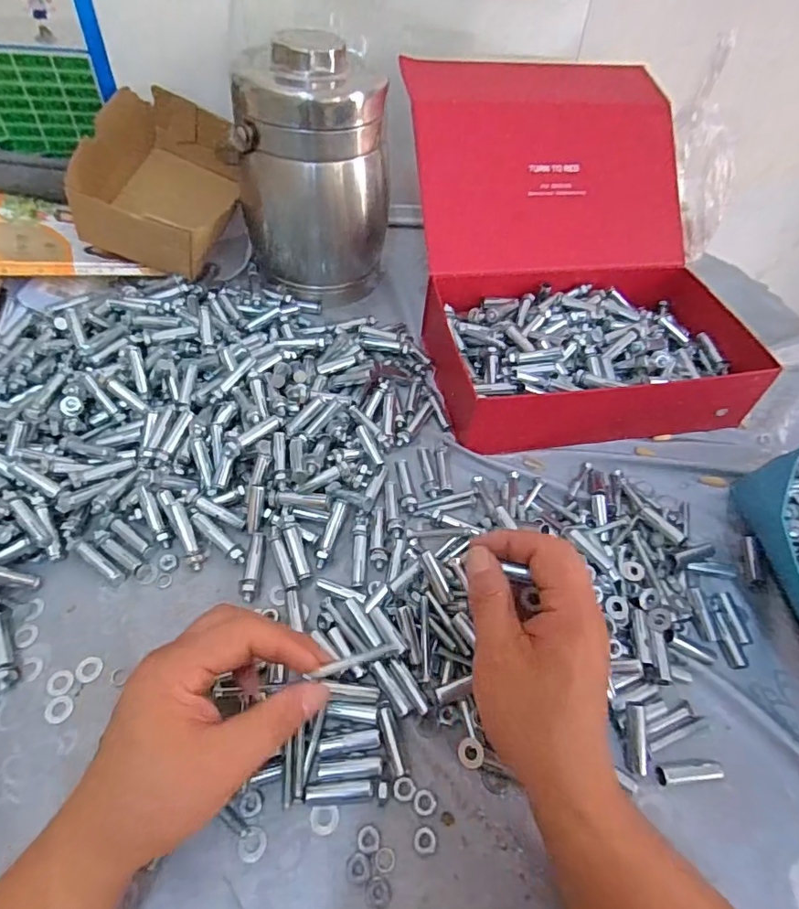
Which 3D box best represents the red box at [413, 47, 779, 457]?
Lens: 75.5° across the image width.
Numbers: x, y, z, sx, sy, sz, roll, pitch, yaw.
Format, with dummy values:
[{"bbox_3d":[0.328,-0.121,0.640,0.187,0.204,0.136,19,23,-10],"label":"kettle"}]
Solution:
[{"bbox_3d":[0.178,-0.221,0.541,0.298,0.186,0.375,-5,53,-9],"label":"red box"}]

